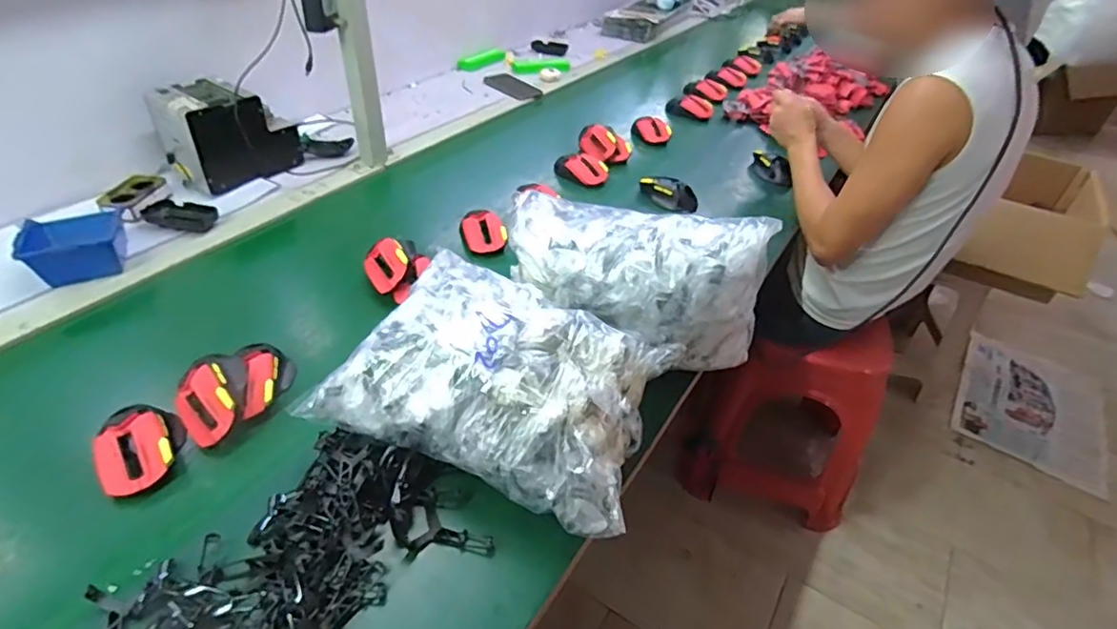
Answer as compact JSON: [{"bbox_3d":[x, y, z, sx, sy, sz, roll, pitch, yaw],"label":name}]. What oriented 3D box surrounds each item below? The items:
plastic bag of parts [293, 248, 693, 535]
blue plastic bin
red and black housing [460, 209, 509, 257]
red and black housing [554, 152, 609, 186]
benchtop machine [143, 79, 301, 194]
[{"bbox_3d":[-0.060,0.061,0.592,0.318,0.112,0.202,16,42,13],"label":"plastic bag of parts"},{"bbox_3d":[-0.683,-0.101,0.813,0.105,0.068,0.138,-17,45,-23],"label":"blue plastic bin"},{"bbox_3d":[-0.122,-0.130,0.937,0.070,0.038,0.084,-21,67,-14],"label":"red and black housing"},{"bbox_3d":[0.045,-0.280,1.123,0.104,0.048,0.057,19,43,17],"label":"red and black housing"},{"bbox_3d":[-0.581,-0.322,1.007,0.132,0.153,0.183,22,44,19],"label":"benchtop machine"}]

